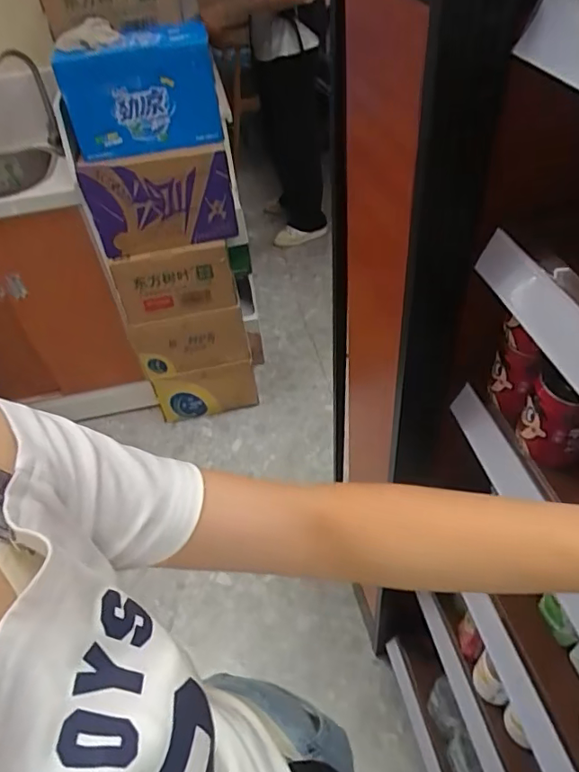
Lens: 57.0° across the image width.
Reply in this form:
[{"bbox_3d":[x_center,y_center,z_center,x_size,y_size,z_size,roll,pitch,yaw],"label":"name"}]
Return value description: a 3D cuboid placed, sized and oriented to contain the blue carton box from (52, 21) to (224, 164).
[{"bbox_3d":[-0.401,-0.786,1.444,0.395,0.242,0.195,-17,47,-9],"label":"blue carton box"}]

